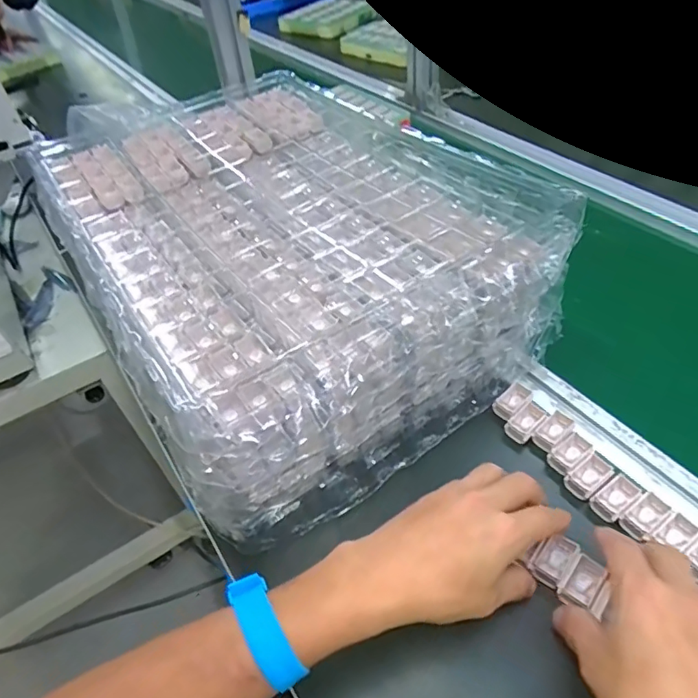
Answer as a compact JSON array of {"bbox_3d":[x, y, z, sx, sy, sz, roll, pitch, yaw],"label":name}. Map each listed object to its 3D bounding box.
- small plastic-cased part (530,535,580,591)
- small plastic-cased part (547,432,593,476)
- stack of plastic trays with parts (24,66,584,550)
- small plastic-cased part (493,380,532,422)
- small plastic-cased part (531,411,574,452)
[{"bbox_3d":[0.148,0.151,0.369,0.021,0.015,0.038,31,56,30],"label":"small plastic-cased part"},{"bbox_3d":[0.182,0.086,0.425,0.034,0.008,0.022,-34,52,-24],"label":"small plastic-cased part"},{"bbox_3d":[-0.082,-0.113,0.549,0.343,0.141,0.518,-27,50,-20],"label":"stack of plastic trays with parts"},{"bbox_3d":[0.148,0.046,0.466,0.034,0.010,0.019,-34,53,-25],"label":"small plastic-cased part"},{"bbox_3d":[0.176,0.070,0.441,0.037,0.011,0.021,-35,53,-26],"label":"small plastic-cased part"}]

